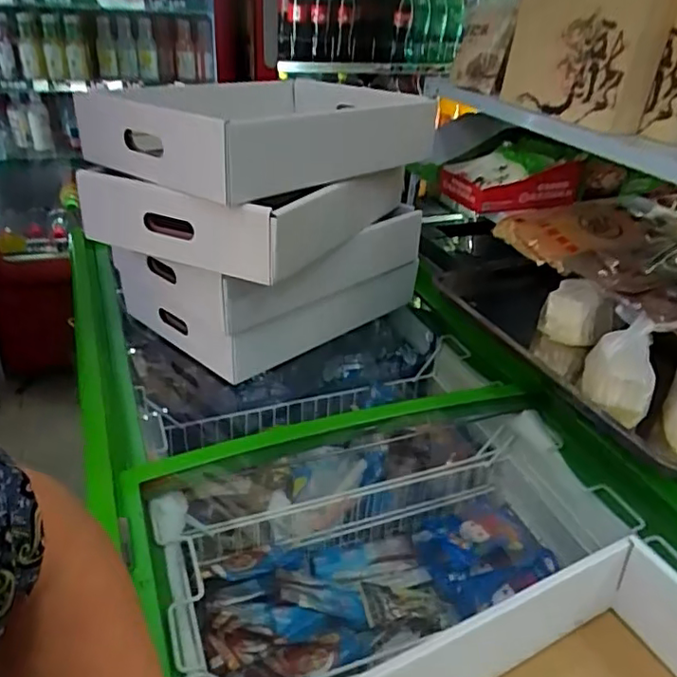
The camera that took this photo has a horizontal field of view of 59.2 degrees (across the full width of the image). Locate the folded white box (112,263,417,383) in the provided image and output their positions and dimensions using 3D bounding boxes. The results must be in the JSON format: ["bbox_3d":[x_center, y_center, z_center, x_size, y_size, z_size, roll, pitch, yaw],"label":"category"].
[{"bbox_3d":[-0.127,-0.104,1.206,0.342,0.110,0.492,30,40,35],"label":"folded white box"}]

